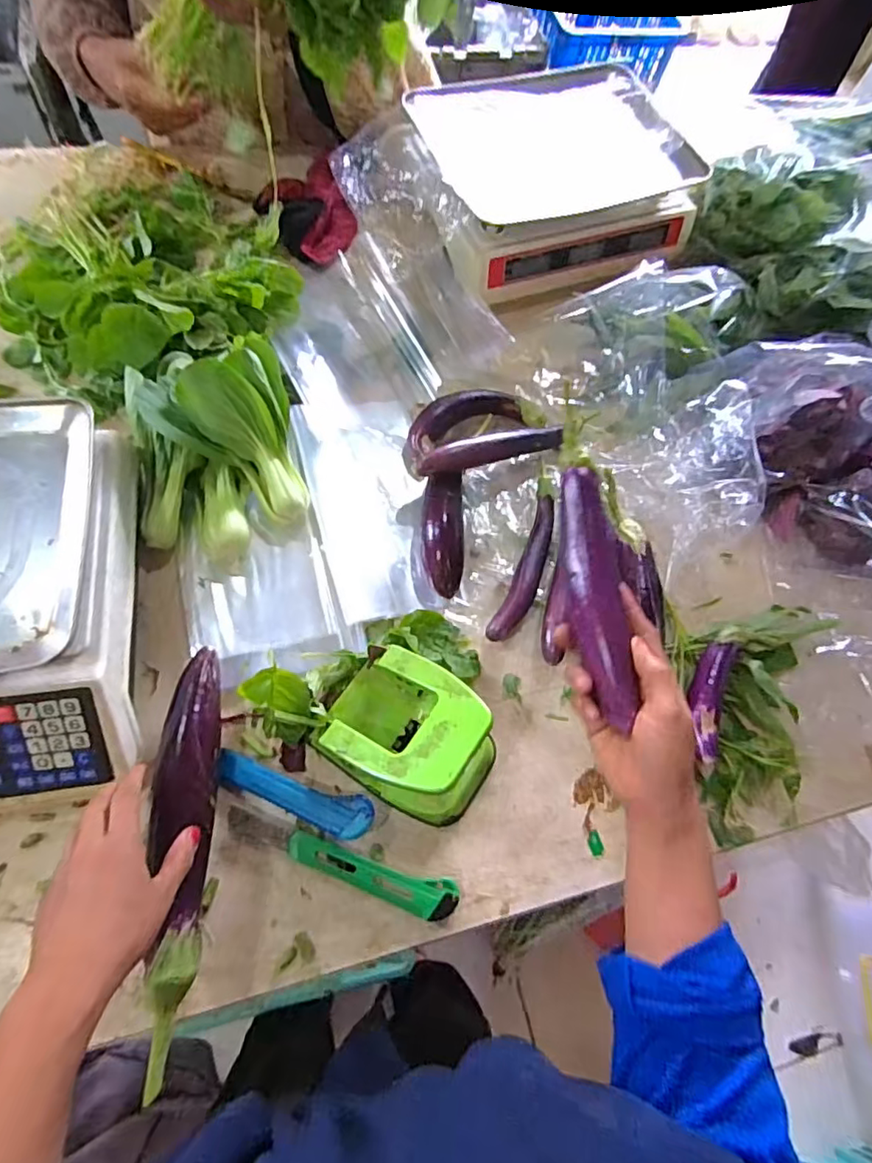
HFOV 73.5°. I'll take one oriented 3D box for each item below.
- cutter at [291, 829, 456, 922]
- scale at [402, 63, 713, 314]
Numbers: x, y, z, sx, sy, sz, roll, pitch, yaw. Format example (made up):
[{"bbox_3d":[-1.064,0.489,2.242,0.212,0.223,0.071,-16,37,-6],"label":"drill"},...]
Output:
[{"bbox_3d":[-0.049,0.235,0.466,0.141,0.015,0.030,24,67,-7],"label":"cutter"},{"bbox_3d":[0.152,-0.511,0.739,0.353,0.102,0.291,-19,71,-14],"label":"scale"}]

